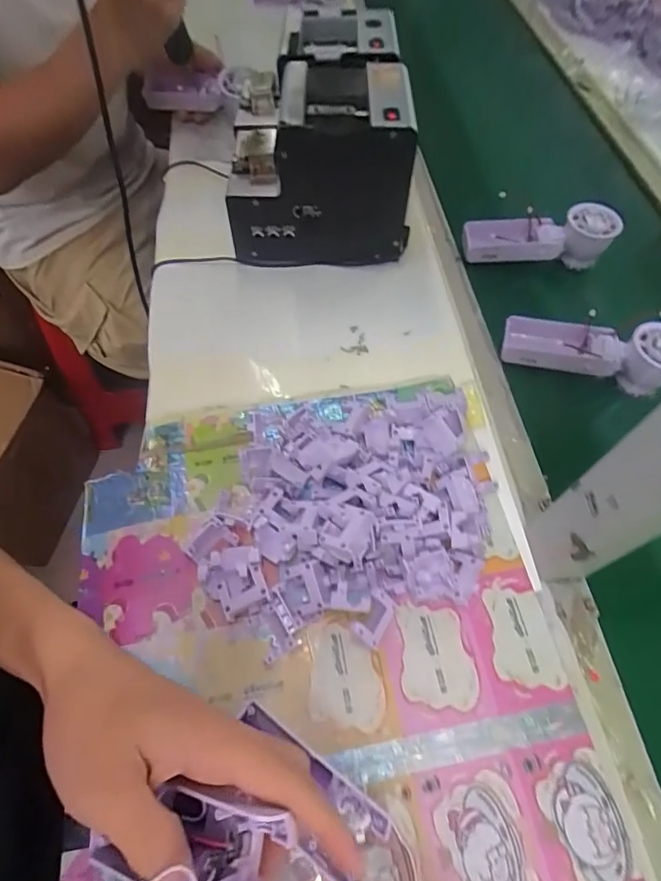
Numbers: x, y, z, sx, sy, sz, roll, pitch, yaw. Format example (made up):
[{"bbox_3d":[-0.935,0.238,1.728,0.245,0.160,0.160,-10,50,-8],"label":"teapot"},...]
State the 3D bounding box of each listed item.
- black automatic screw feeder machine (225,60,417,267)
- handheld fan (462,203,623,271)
[{"bbox_3d":[-0.007,-0.288,0.518,0.180,0.157,0.140,9,60,3],"label":"black automatic screw feeder machine"},{"bbox_3d":[0.240,-0.239,0.562,0.168,0.044,0.053,-2,60,-3],"label":"handheld fan"}]

